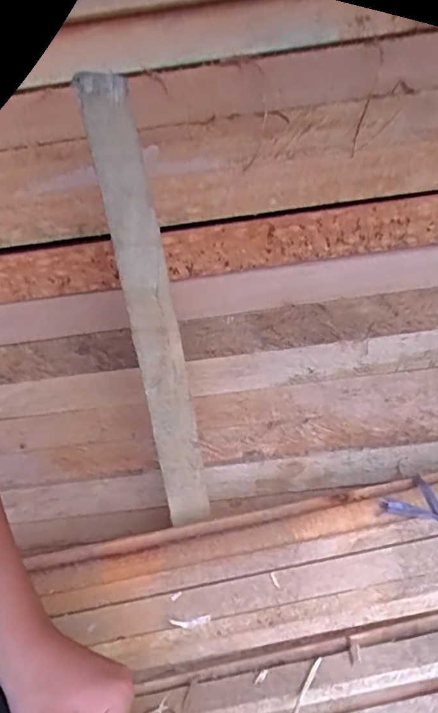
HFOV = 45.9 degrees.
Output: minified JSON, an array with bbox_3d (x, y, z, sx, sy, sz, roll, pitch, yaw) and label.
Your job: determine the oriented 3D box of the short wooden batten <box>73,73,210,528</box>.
[{"bbox_3d":[-0.066,-0.023,0.536,0.049,0.475,0.017,-11,22,-5],"label":"short wooden batten"}]

